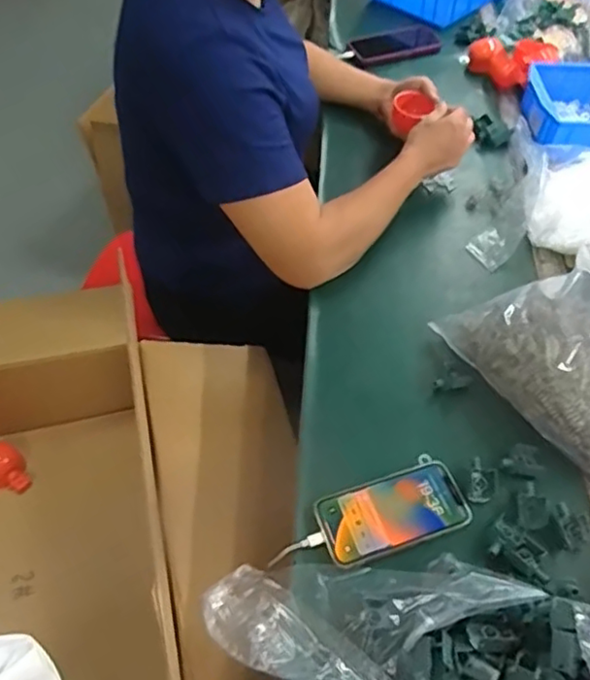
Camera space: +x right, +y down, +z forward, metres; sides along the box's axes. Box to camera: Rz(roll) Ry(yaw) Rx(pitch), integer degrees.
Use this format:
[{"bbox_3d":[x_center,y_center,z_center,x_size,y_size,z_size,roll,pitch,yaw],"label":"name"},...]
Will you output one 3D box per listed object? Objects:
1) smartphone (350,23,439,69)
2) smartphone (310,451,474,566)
[{"bbox_3d":[0.192,-0.560,1.176,0.185,0.017,0.088,-21,56,-15],"label":"smartphone"},{"bbox_3d":[0.098,0.174,0.628,0.147,0.008,0.077,-19,56,-14],"label":"smartphone"}]

